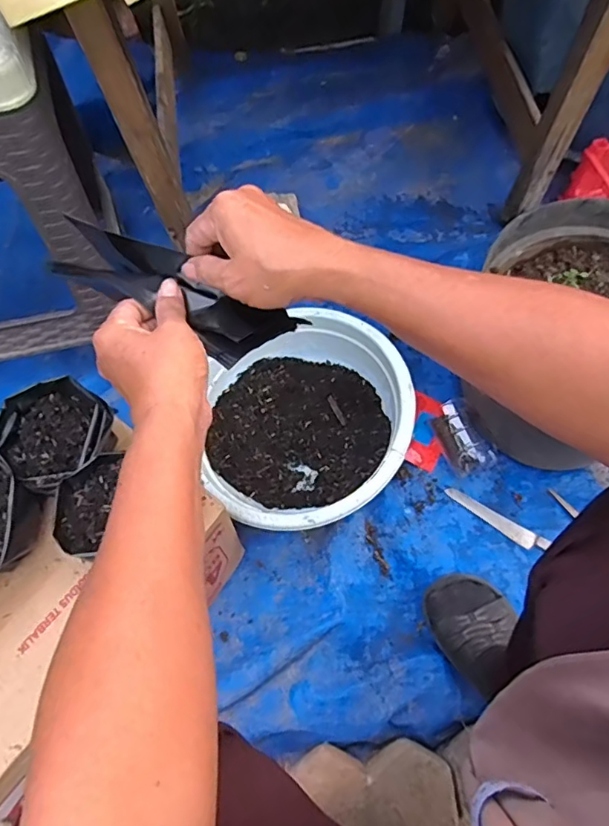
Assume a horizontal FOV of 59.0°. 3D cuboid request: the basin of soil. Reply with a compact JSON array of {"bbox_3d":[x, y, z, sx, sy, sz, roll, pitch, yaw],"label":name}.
[{"bbox_3d":[-0.002,0.015,0.723,0.258,0.112,0.283,0,65,1],"label":"basin of soil"}]

